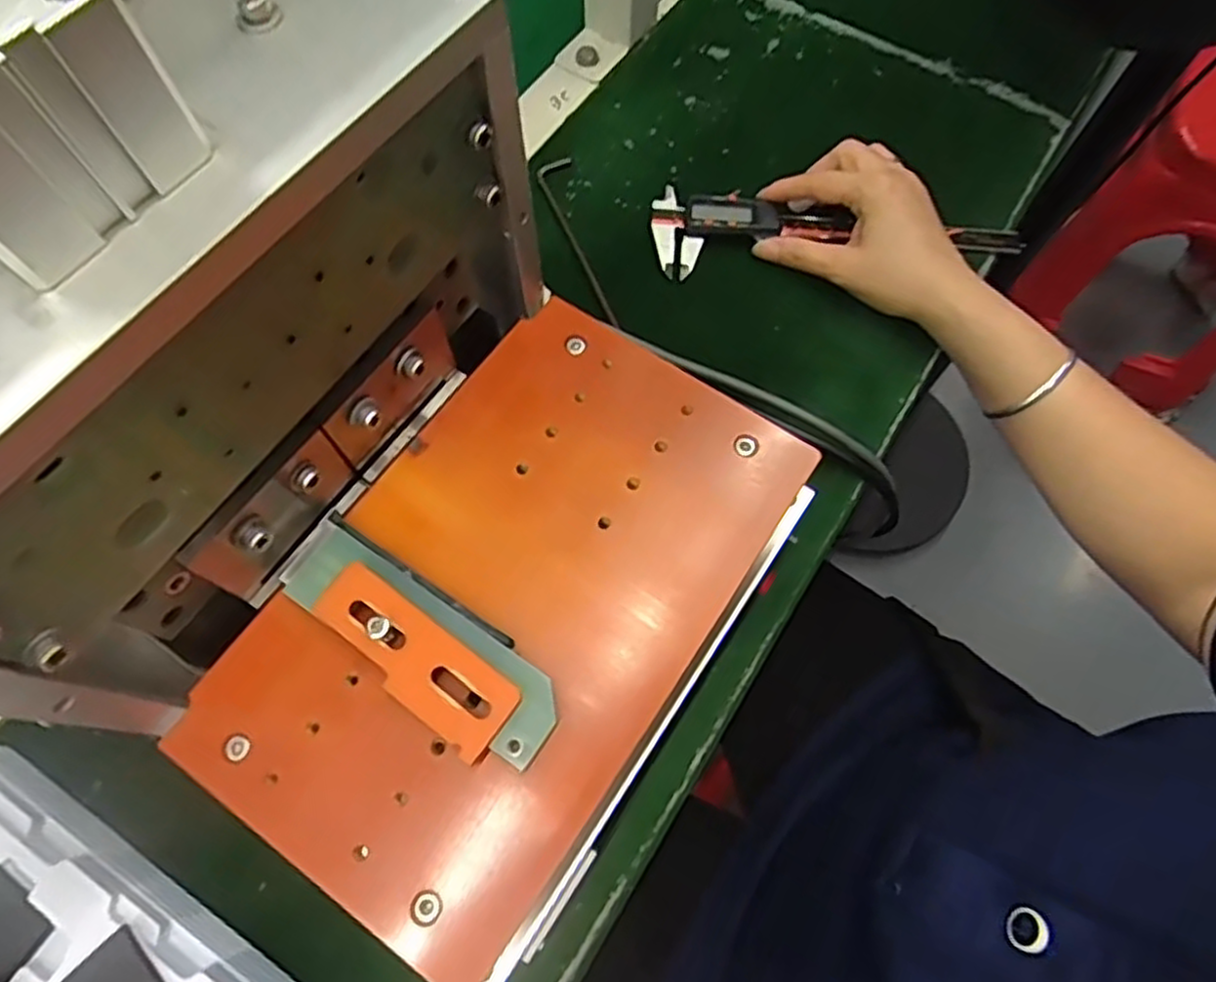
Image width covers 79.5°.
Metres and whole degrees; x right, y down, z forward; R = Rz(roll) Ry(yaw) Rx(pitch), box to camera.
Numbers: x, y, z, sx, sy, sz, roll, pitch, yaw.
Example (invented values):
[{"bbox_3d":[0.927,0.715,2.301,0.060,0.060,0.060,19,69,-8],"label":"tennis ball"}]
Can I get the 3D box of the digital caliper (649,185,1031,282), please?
[{"bbox_3d":[0.145,-0.162,0.465,0.231,0.016,0.060,3,68,-1],"label":"digital caliper"}]

